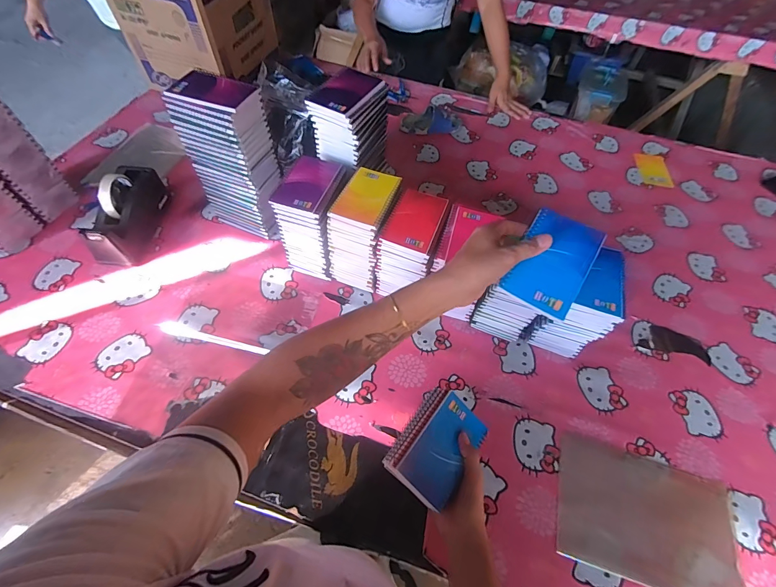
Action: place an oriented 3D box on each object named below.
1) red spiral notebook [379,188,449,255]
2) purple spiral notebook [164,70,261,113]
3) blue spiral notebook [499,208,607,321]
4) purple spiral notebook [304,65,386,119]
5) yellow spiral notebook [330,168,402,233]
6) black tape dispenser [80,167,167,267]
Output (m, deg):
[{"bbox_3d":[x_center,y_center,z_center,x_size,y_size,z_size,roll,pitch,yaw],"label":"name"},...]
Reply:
[{"bbox_3d":[0.045,-0.124,0.597,0.083,0.015,0.117,18,58,8],"label":"red spiral notebook"},{"bbox_3d":[-0.285,-0.333,0.587,0.133,0.017,0.084,19,61,13],"label":"purple spiral notebook"},{"bbox_3d":[0.196,-0.039,0.421,0.080,0.005,0.129,29,72,13],"label":"blue spiral notebook"},{"bbox_3d":[-0.072,-0.349,0.611,0.085,0.011,0.121,24,59,12],"label":"purple spiral notebook"},{"bbox_3d":[-0.036,-0.166,0.613,0.085,0.011,0.127,18,58,8],"label":"yellow spiral notebook"},{"bbox_3d":[-0.535,-0.164,0.725,0.081,0.117,0.208,7,57,1],"label":"black tape dispenser"}]

